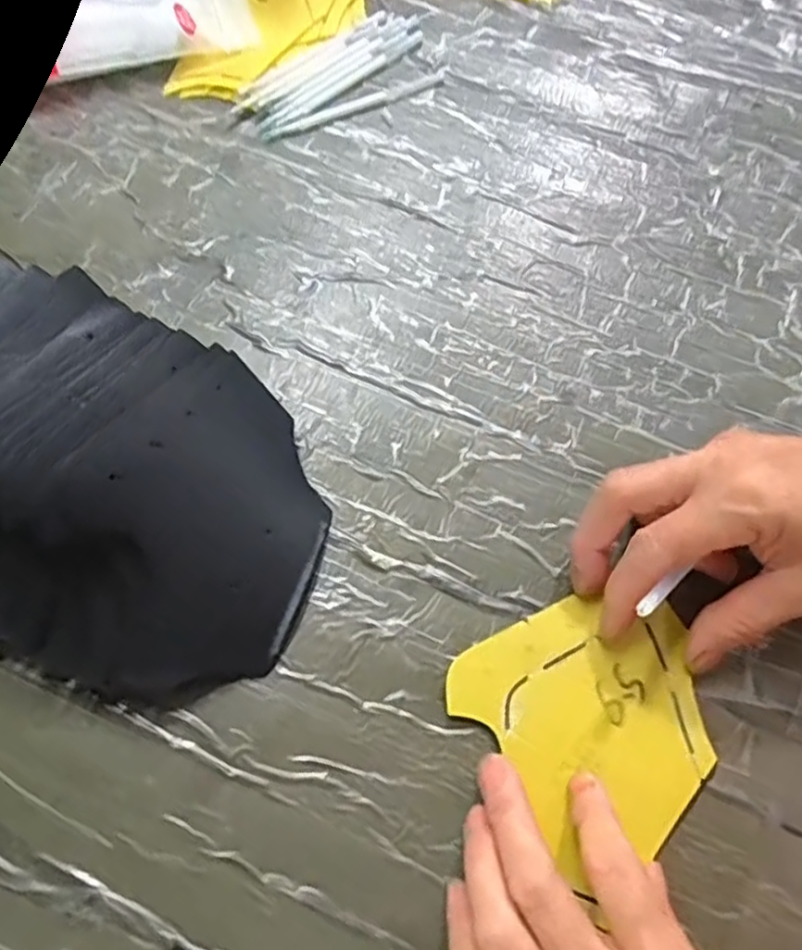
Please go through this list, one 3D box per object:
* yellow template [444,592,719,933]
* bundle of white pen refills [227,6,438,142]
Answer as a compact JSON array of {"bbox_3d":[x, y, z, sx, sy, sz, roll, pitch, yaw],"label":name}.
[{"bbox_3d":[0.082,0.096,0.293,0.097,0.004,0.096,-34,73,-13],"label":"yellow template"},{"bbox_3d":[-0.033,-0.230,0.416,0.119,0.008,0.059,-34,73,-13],"label":"bundle of white pen refills"}]

